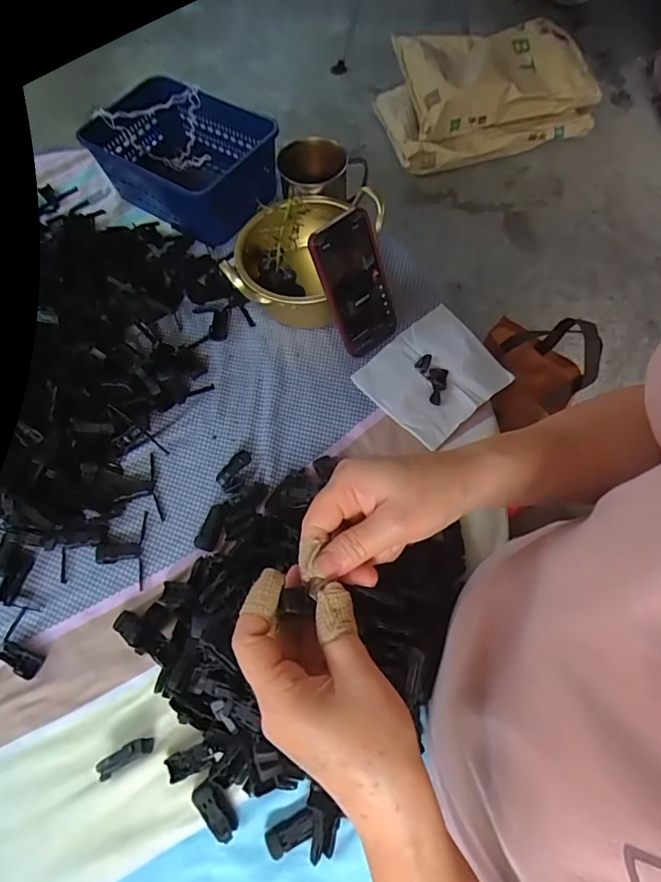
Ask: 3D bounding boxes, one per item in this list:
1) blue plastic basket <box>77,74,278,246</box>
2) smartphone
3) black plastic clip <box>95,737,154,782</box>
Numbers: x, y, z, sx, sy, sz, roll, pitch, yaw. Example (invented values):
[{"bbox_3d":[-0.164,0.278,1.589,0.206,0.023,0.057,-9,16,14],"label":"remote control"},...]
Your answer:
[{"bbox_3d":[-0.201,-0.402,0.708,0.262,0.100,0.175,31,70,14],"label":"blue plastic basket"},{"bbox_3d":[0.032,-0.182,0.563,0.079,0.160,0.016,-35,44,-11],"label":"smartphone"},{"bbox_3d":[-0.183,0.280,0.430,0.046,0.016,0.016,-28,68,-10],"label":"black plastic clip"}]

